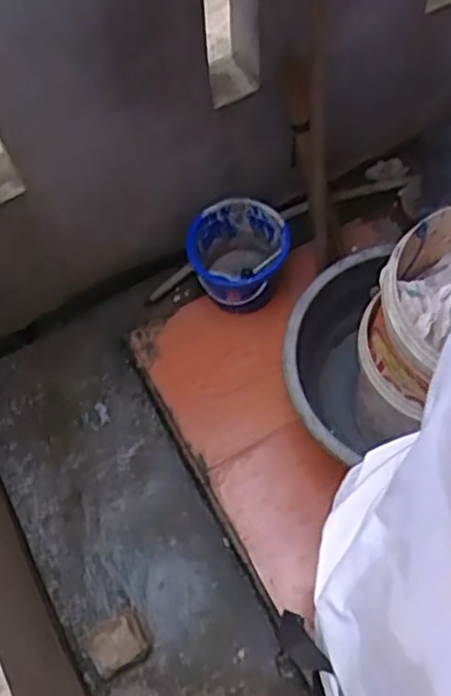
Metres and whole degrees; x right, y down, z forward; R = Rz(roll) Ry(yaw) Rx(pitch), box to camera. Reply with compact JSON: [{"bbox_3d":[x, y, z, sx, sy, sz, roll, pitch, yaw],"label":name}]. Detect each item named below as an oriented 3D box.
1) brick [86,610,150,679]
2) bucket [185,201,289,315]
[{"bbox_3d":[-0.224,0.602,1.498,0.121,0.040,0.101,-26,66,-10],"label":"brick"},{"bbox_3d":[0.028,-0.196,1.720,0.225,0.202,0.230,-1,64,2],"label":"bucket"}]

